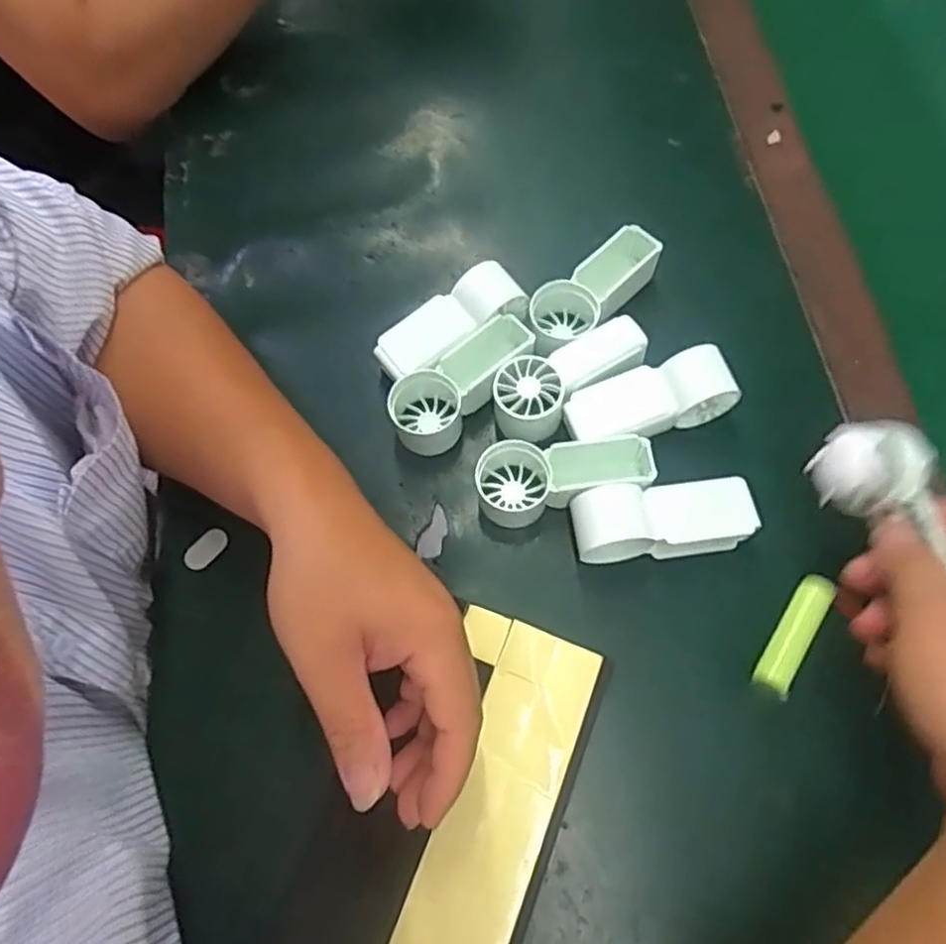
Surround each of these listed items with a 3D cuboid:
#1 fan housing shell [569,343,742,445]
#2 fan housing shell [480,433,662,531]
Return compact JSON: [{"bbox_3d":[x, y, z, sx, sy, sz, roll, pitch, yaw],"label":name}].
[{"bbox_3d":[0.097,-0.037,0.400,0.089,0.039,0.038,-20,69,-6],"label":"fan housing shell"},{"bbox_3d":[0.049,0.001,0.390,0.095,0.039,0.040,-11,68,-3],"label":"fan housing shell"}]

